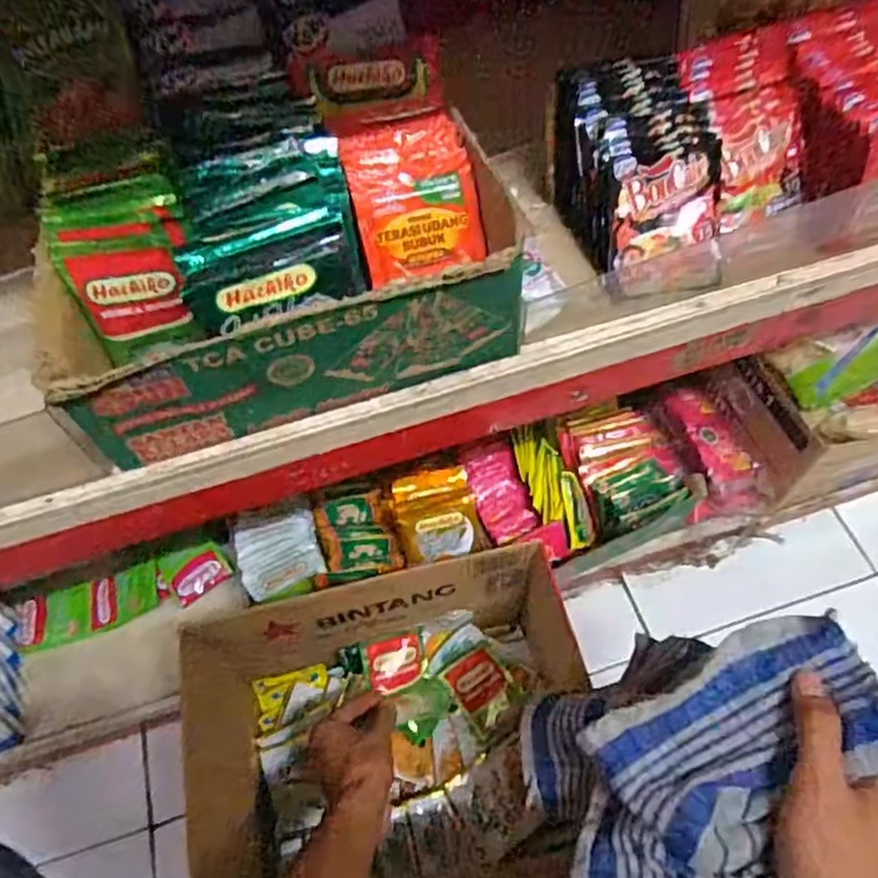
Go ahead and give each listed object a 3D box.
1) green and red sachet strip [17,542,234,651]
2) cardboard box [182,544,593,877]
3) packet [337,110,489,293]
[{"bbox_3d":[-0.353,0.176,0.770,0.249,0.035,0.059,-19,60,7],"label":"green and red sachet strip"},{"bbox_3d":[-0.029,0.282,0.628,0.310,0.201,0.244,-14,60,-5],"label":"cardboard box"},{"bbox_3d":[-0.014,-0.144,0.409,0.072,0.010,0.089,-15,100,-10],"label":"packet"}]

